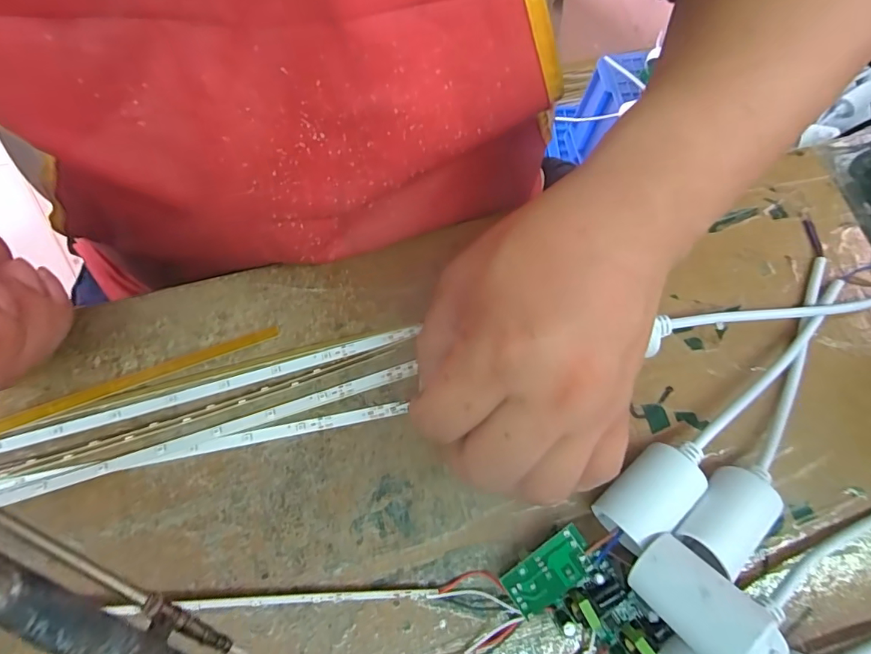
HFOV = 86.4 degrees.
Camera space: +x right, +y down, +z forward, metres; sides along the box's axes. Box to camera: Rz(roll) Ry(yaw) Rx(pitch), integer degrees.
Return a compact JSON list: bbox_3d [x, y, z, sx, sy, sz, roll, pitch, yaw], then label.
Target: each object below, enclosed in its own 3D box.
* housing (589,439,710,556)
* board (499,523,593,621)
[{"bbox_3d":[0.095,0.074,0.208,0.052,0.025,0.028,-43,78,-14],"label":"housing"},{"bbox_3d":[0.048,0.104,0.200,0.038,0.019,0.020,-33,76,-12],"label":"board"}]

